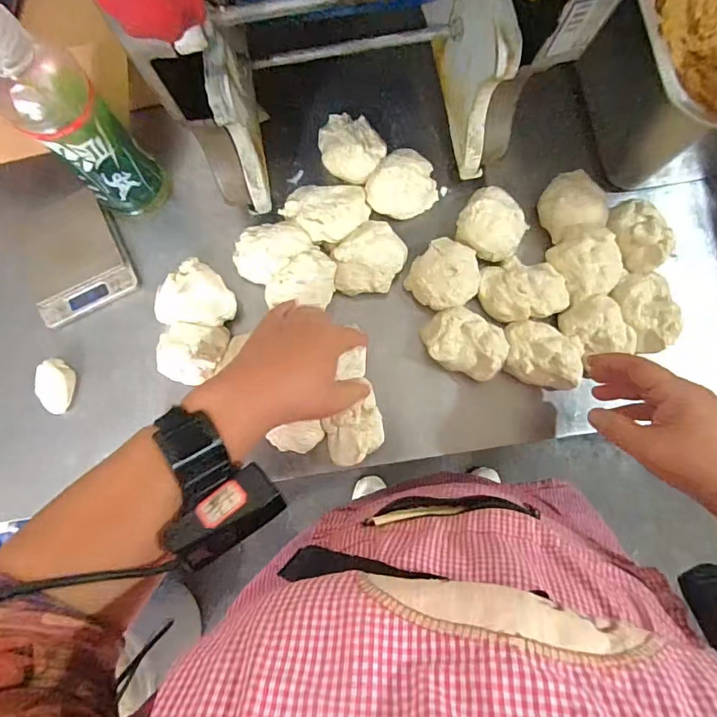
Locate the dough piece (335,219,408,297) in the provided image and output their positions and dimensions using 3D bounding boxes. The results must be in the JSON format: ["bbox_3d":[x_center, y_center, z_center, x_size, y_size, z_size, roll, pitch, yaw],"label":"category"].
[{"bbox_3d":[0.010,-0.099,0.495,0.062,0.041,0.075,32,82,6],"label":"dough piece"}]

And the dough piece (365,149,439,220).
[{"bbox_3d":[0.044,-0.178,0.507,0.068,0.043,0.062,0,81,0],"label":"dough piece"}]

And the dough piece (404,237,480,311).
[{"bbox_3d":[0.088,-0.082,0.489,0.064,0.038,0.065,0,81,0],"label":"dough piece"}]

